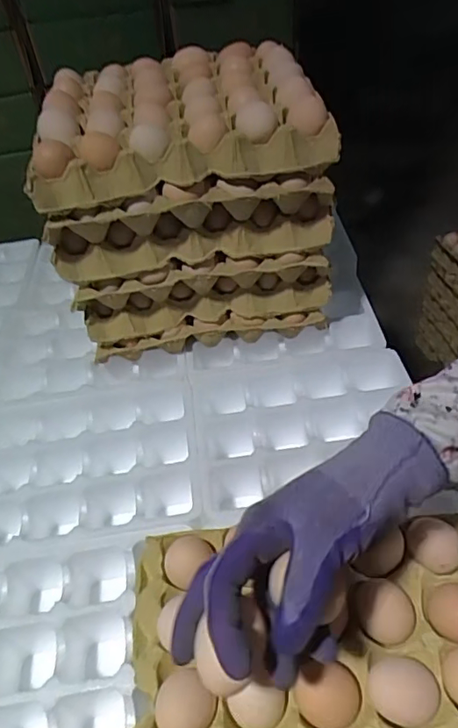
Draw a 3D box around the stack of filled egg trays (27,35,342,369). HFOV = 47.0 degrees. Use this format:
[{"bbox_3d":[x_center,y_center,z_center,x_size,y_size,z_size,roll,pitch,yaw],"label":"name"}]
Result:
[{"bbox_3d":[-0.046,-0.194,0.633,0.290,0.254,0.240,-9,44,-1],"label":"stack of filled egg trays"}]

